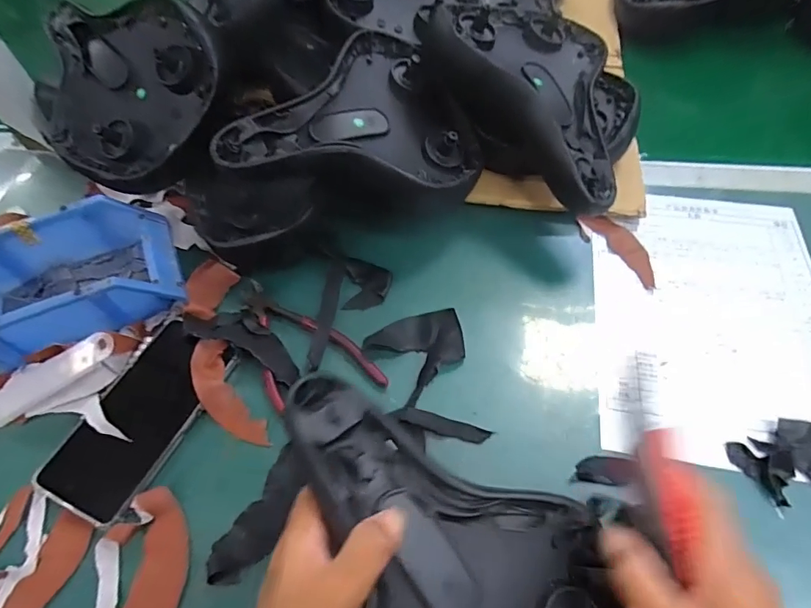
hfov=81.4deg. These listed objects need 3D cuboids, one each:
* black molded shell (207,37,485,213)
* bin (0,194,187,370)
[{"bbox_3d":[-0.039,-0.170,0.449,0.216,0.077,0.182,5,57,6],"label":"black molded shell"},{"bbox_3d":[-0.305,-0.022,0.434,0.174,0.073,0.120,-21,57,-11],"label":"bin"}]

